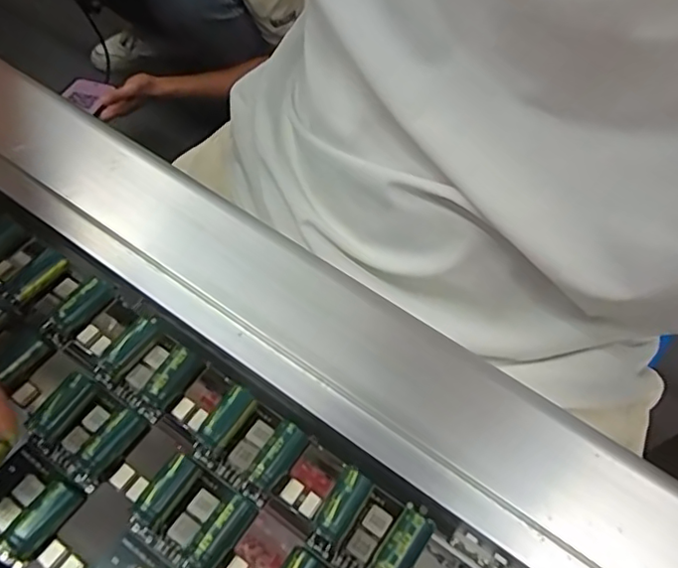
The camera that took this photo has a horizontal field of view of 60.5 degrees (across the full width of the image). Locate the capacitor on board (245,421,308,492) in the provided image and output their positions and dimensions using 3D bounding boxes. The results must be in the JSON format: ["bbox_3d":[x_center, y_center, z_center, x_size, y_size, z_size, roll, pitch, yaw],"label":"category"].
[{"bbox_3d":[-0.019,0.051,0.171,0.009,0.007,0.020,35,63,17],"label":"capacitor on board"}]

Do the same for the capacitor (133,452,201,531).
[{"bbox_3d":[-0.048,0.059,0.165,0.009,0.008,0.020,29,61,14],"label":"capacitor"}]

